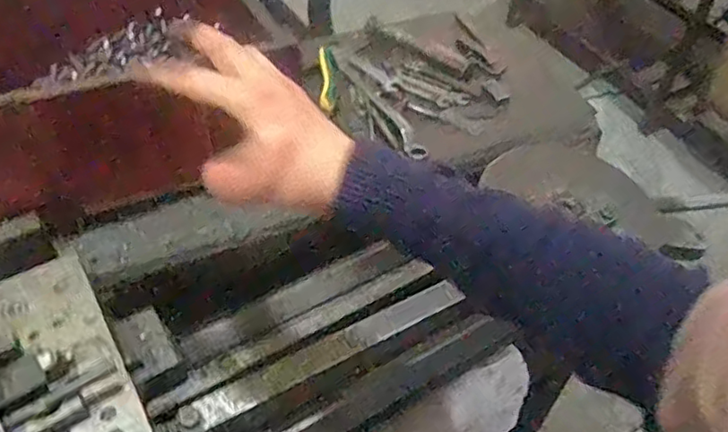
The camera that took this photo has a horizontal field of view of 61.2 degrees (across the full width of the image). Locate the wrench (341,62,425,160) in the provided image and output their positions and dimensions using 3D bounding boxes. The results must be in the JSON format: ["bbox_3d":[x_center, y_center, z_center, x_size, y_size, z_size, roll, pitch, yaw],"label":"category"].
[{"bbox_3d":[0.026,-0.145,0.802,0.029,0.010,0.221,-19,52,-19],"label":"wrench"}]

